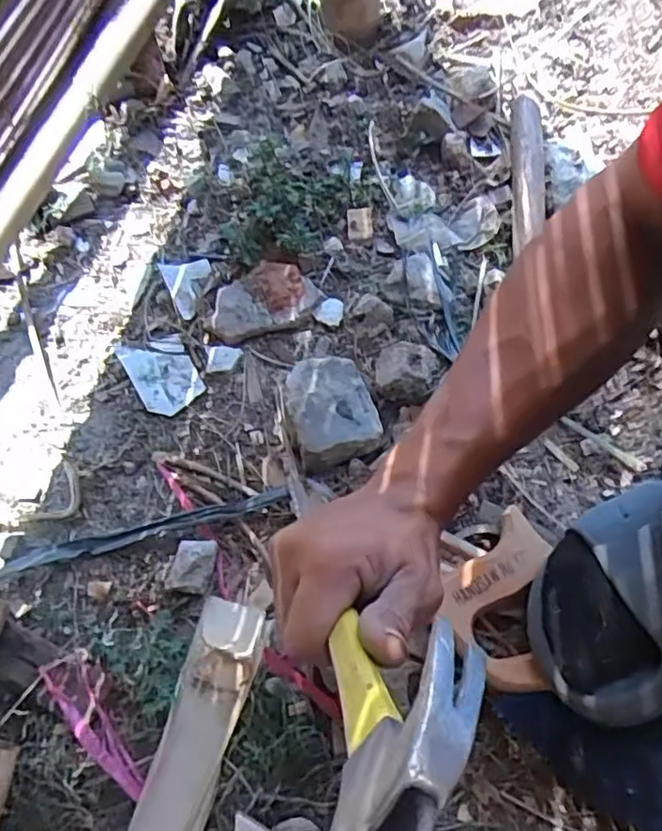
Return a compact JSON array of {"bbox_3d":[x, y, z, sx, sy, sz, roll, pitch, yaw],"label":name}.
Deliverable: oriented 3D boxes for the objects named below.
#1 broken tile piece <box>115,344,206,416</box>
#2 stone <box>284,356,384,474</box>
[{"bbox_3d":[-0.156,-0.041,0.577,0.054,0.011,0.083,-29,66,-16],"label":"broken tile piece"},{"bbox_3d":[-0.001,-0.007,0.546,0.074,0.032,0.096,-15,66,-9],"label":"stone"}]

